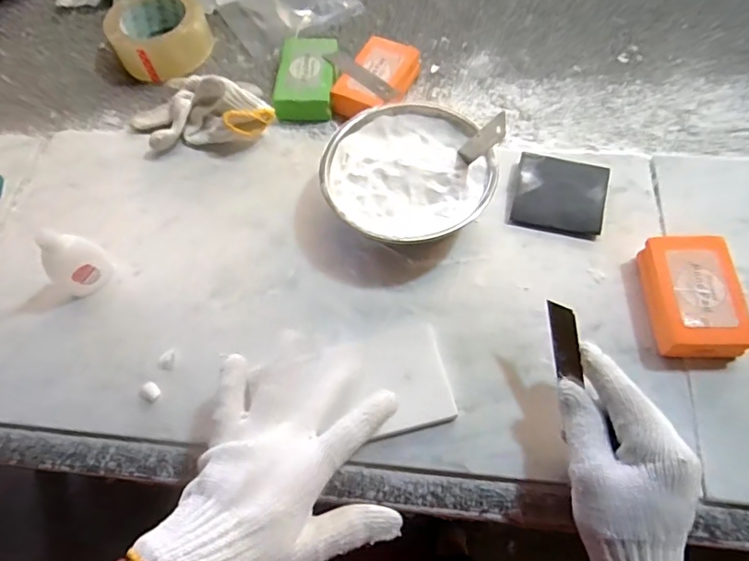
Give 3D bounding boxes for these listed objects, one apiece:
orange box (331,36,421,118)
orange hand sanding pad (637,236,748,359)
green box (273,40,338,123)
[{"bbox_3d":[0.004,-0.209,0.547,0.060,0.034,0.097,21,65,14],"label":"orange box"},{"bbox_3d":[0.248,0.013,0.405,0.060,0.034,0.095,-1,62,3],"label":"orange hand sanding pad"},{"bbox_3d":[-0.072,-0.218,0.554,0.058,0.028,0.092,1,62,4],"label":"green box"}]

